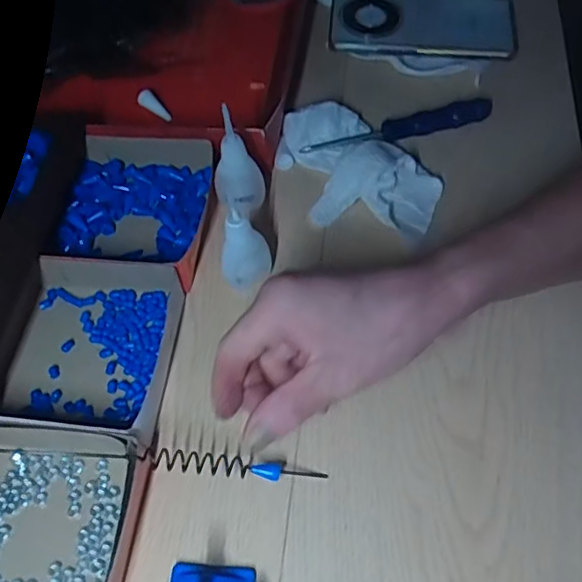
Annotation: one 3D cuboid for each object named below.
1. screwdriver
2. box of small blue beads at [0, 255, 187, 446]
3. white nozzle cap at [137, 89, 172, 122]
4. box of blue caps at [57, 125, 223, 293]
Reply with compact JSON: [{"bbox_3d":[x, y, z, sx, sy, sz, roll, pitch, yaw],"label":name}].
[{"bbox_3d":[0.087,-0.130,0.471,0.156,0.024,0.019,-13,58,-5],"label":"screwdriver"},{"bbox_3d":[-0.129,0.032,0.383,0.112,0.032,0.125,3,58,5],"label":"box of small blue beads"},{"bbox_3d":[-0.119,-0.162,0.511,0.039,0.011,0.011,42,68,10],"label":"white nozzle cap"},{"bbox_3d":[-0.114,-0.067,0.433,0.115,0.037,0.121,6,59,7],"label":"box of blue caps"}]

